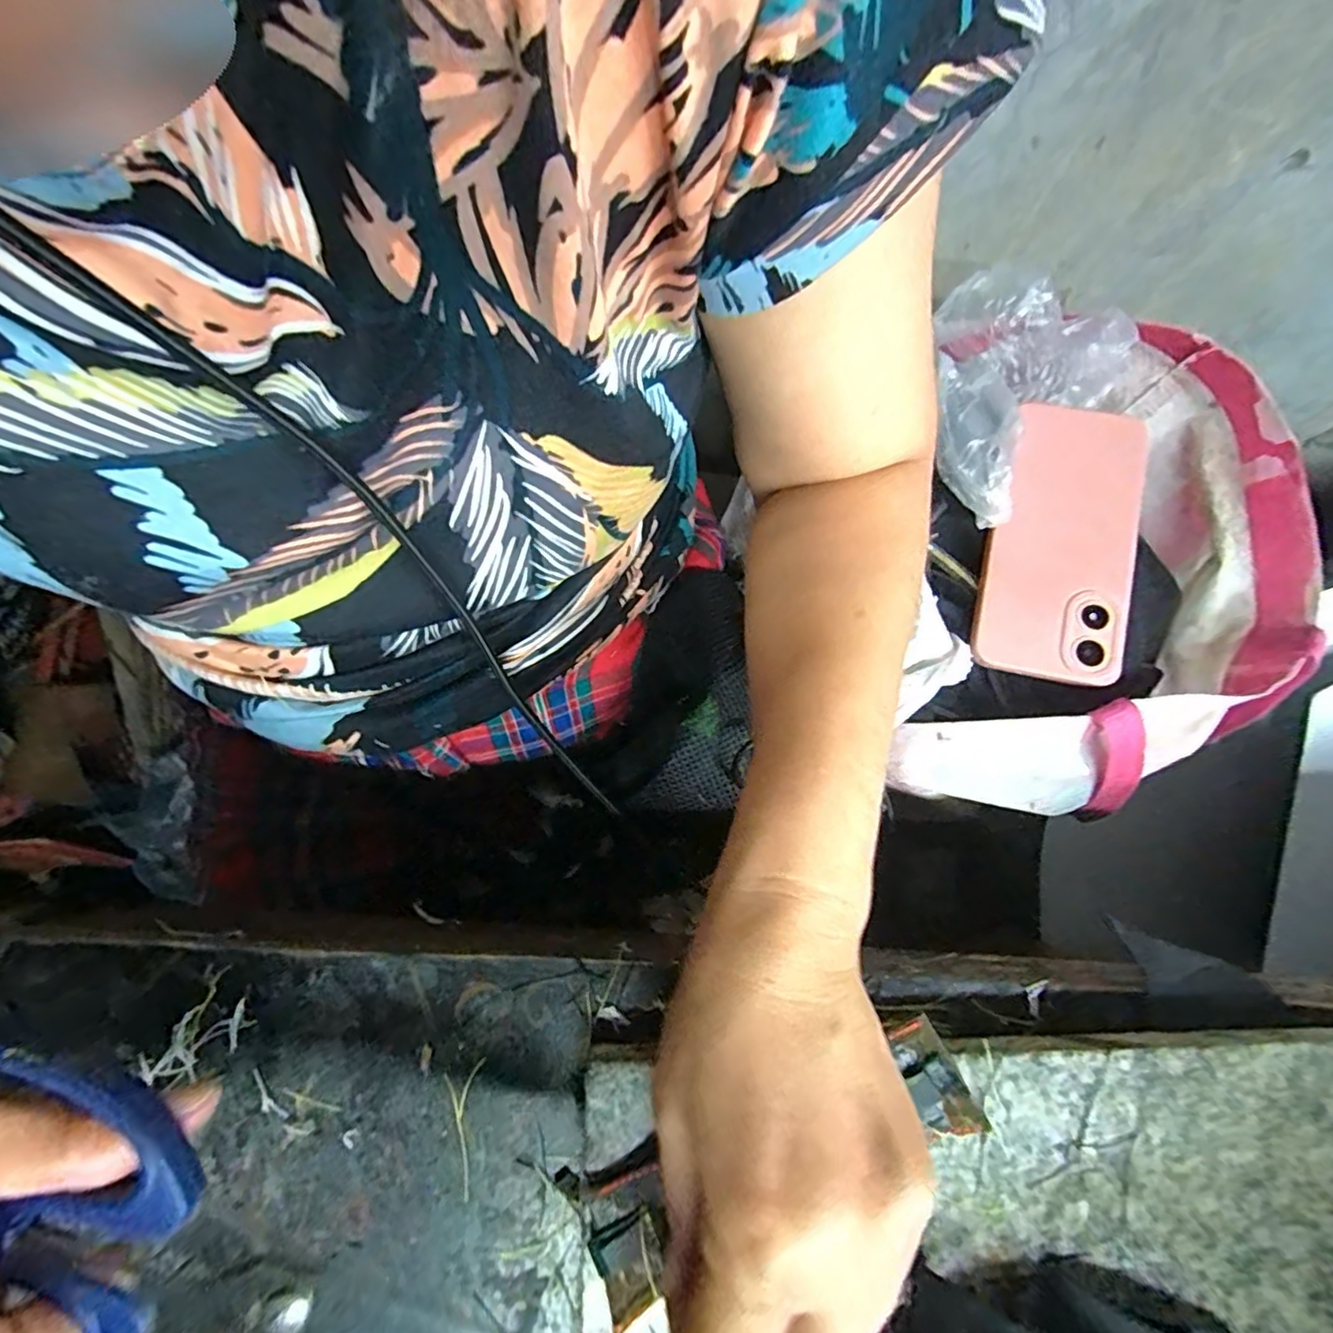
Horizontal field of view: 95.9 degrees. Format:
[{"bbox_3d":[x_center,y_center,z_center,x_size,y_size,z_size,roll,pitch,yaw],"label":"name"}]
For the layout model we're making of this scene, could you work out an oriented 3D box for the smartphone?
[{"bbox_3d":[0.230,-0.077,0.353,0.077,0.010,0.169,10,78,14],"label":"smartphone"}]

